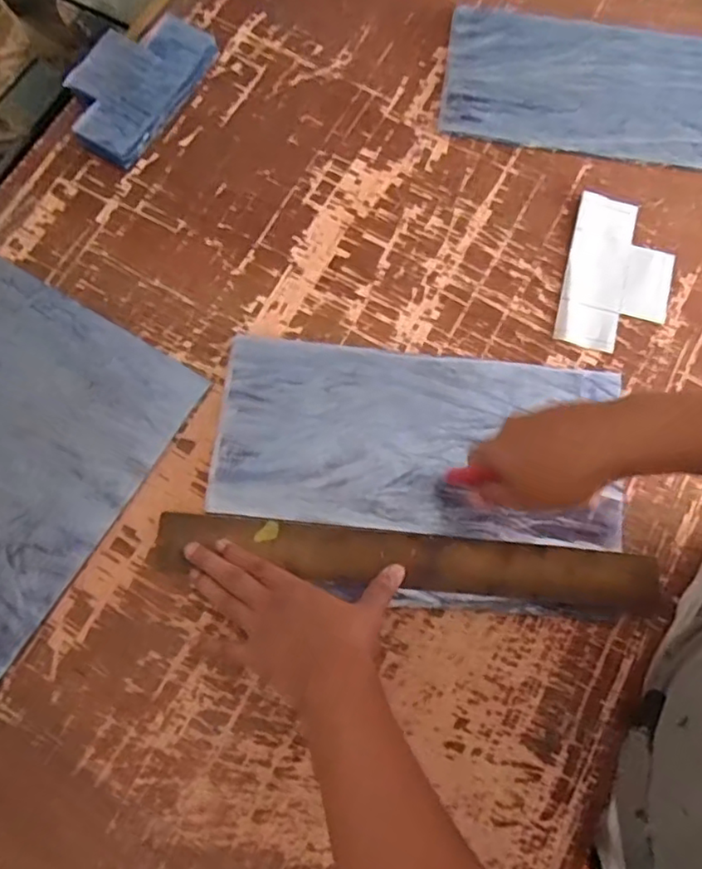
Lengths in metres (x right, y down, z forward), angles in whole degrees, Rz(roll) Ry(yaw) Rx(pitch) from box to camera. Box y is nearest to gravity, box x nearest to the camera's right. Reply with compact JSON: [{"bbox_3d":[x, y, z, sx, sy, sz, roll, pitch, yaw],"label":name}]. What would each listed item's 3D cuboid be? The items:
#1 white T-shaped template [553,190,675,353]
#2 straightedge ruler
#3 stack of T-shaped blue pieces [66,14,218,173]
[{"bbox_3d":[0.271,-0.161,0.636,0.105,0.006,0.167,17,78,0],"label":"white T-shaped template"},{"bbox_3d":[0.053,0.112,0.559,0.442,0.010,0.052,6,83,-2],"label":"straightedge ruler"},{"bbox_3d":[-0.233,-0.378,0.670,0.114,0.025,0.174,34,77,7],"label":"stack of T-shaped blue pieces"}]

